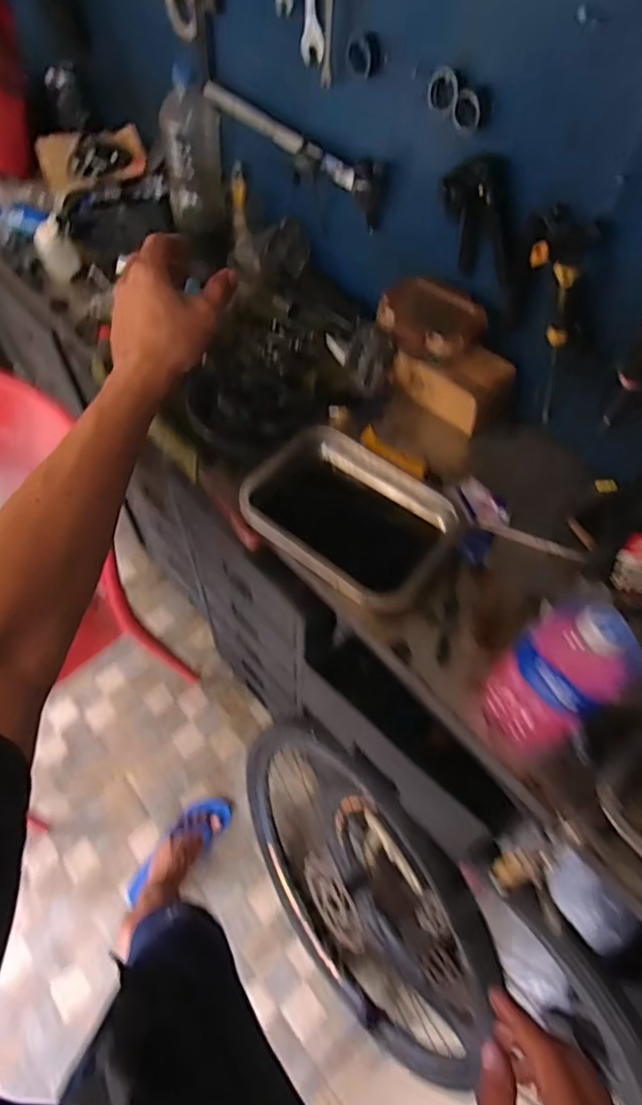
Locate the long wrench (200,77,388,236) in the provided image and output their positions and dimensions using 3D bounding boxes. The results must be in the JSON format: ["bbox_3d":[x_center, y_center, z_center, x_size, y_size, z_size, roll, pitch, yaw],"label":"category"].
[{"bbox_3d":[-0.057,-0.616,0.869,0.065,0.086,0.390,-36,66,-22],"label":"long wrench"}]

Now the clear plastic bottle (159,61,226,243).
[{"bbox_3d":[-0.197,-0.606,0.889,0.084,0.232,0.074,-3,58,-5],"label":"clear plastic bottle"}]

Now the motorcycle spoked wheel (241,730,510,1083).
[{"bbox_3d":[0.068,0.584,1.033,0.170,0.701,0.599,-12,80,-34],"label":"motorcycle spoked wheel"}]

